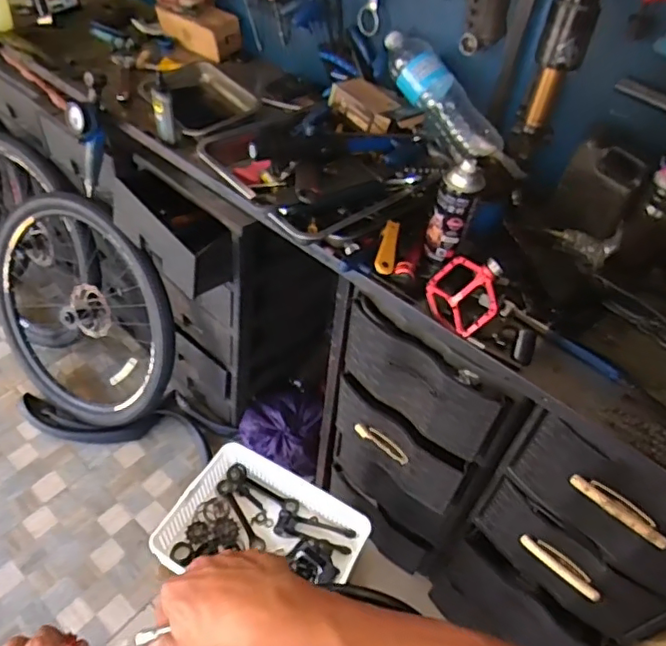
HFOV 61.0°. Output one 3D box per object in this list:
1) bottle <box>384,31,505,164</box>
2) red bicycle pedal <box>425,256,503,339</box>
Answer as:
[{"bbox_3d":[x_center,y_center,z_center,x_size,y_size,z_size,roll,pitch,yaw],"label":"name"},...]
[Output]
[{"bbox_3d":[0.195,-0.423,1.054,0.099,0.069,0.301,-34,84,-31],"label":"bottle"},{"bbox_3d":[0.199,-0.049,0.840,0.017,0.122,0.116,8,46,-46],"label":"red bicycle pedal"}]

